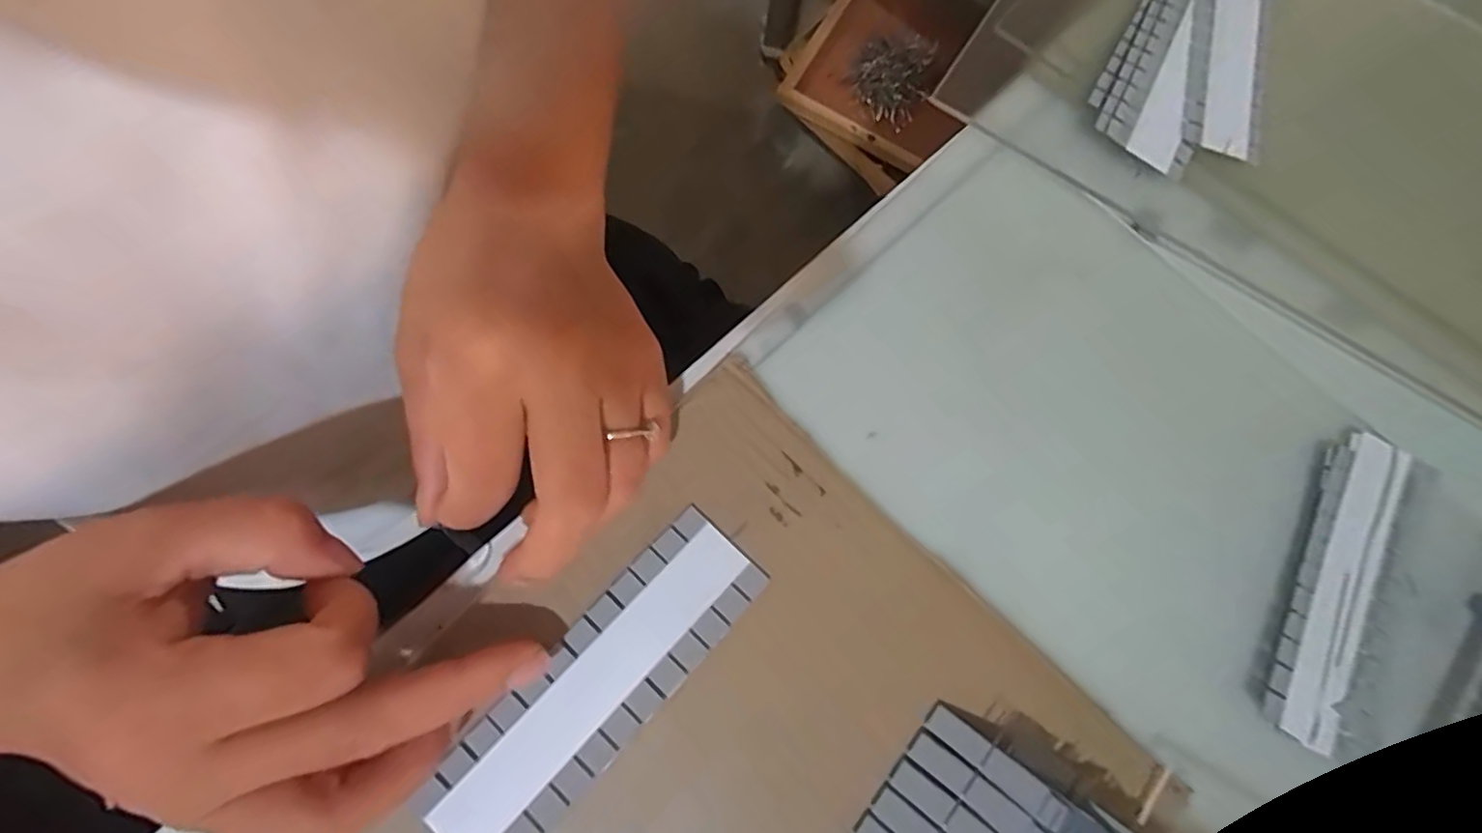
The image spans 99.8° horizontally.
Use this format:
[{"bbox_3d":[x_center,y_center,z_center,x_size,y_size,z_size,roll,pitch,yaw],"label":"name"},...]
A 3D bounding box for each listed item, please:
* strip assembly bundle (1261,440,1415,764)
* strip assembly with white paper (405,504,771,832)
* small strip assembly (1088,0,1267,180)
[{"bbox_3d":[0.230,0.063,0.243,0.031,0.010,0.126,33,75,4],"label":"strip assembly bundle"},{"bbox_3d":[-0.047,0.089,0.209,0.039,0.005,0.126,41,75,12],"label":"strip assembly with white paper"},{"bbox_3d":[0.211,-0.166,0.284,0.068,0.015,0.142,31,75,4],"label":"small strip assembly"}]

